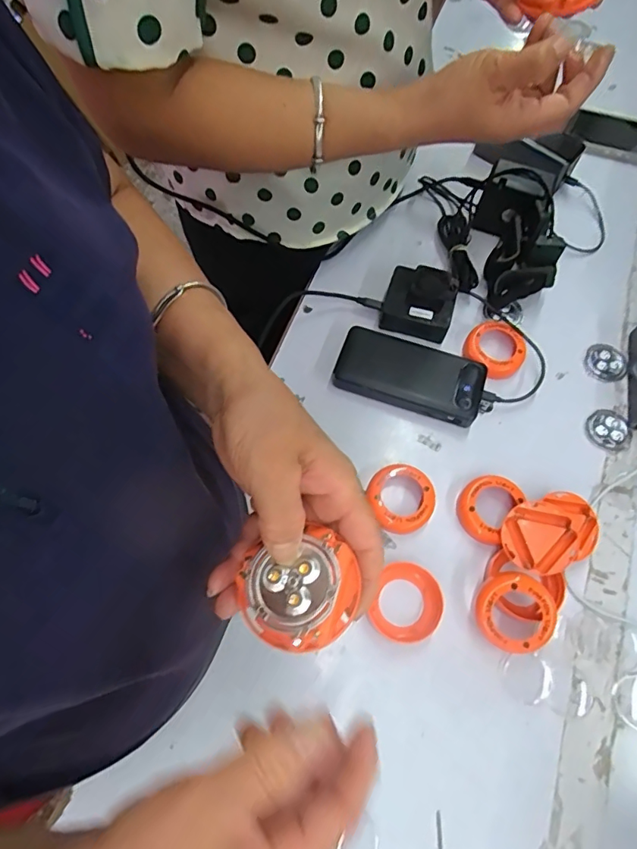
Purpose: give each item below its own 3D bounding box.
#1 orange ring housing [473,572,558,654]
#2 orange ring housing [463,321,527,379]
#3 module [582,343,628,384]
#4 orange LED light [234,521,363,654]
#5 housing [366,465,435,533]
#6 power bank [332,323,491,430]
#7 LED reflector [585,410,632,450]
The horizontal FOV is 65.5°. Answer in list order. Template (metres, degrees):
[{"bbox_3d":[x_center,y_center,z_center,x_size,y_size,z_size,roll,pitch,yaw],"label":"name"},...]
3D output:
[{"bbox_3d":[0.172,0.165,0.433,0.064,0.015,0.065,-1,82,10],"label":"orange ring housing"},{"bbox_3d":[0.197,-0.083,0.556,0.066,0.022,0.064,1,66,-1],"label":"orange ring housing"},{"bbox_3d":[0.328,-0.070,0.564,0.046,0.012,0.041,34,69,13],"label":"module"},{"bbox_3d":[-0.009,0.086,0.256,0.060,0.023,0.054,-35,71,-16],"label":"orange LED light"},{"bbox_3d":[0.082,0.073,0.488,0.062,0.020,0.065,1,66,-1],"label":"housing"},{"bbox_3d":[0.099,-0.051,0.539,0.156,0.029,0.078,17,67,6],"label":"power bank"},{"bbox_3d":[0.311,0.006,0.531,0.041,0.007,0.044,-26,69,-12],"label":"LED reflector"}]

